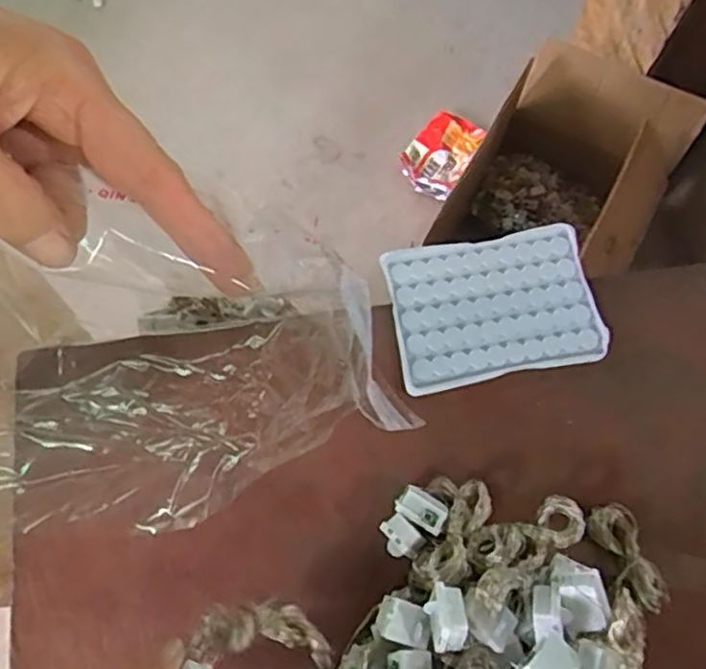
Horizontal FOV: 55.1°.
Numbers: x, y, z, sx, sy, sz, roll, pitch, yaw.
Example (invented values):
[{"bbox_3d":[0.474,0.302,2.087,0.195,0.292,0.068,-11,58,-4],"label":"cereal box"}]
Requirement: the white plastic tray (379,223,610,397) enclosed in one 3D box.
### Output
[{"bbox_3d":[0.087,-0.017,0.425,0.125,0.010,0.092,-11,71,-5],"label":"white plastic tray"}]

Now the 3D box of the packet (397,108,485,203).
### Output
[{"bbox_3d":[0.166,-0.347,1.302,0.120,0.031,0.176,29,73,9],"label":"packet"}]

